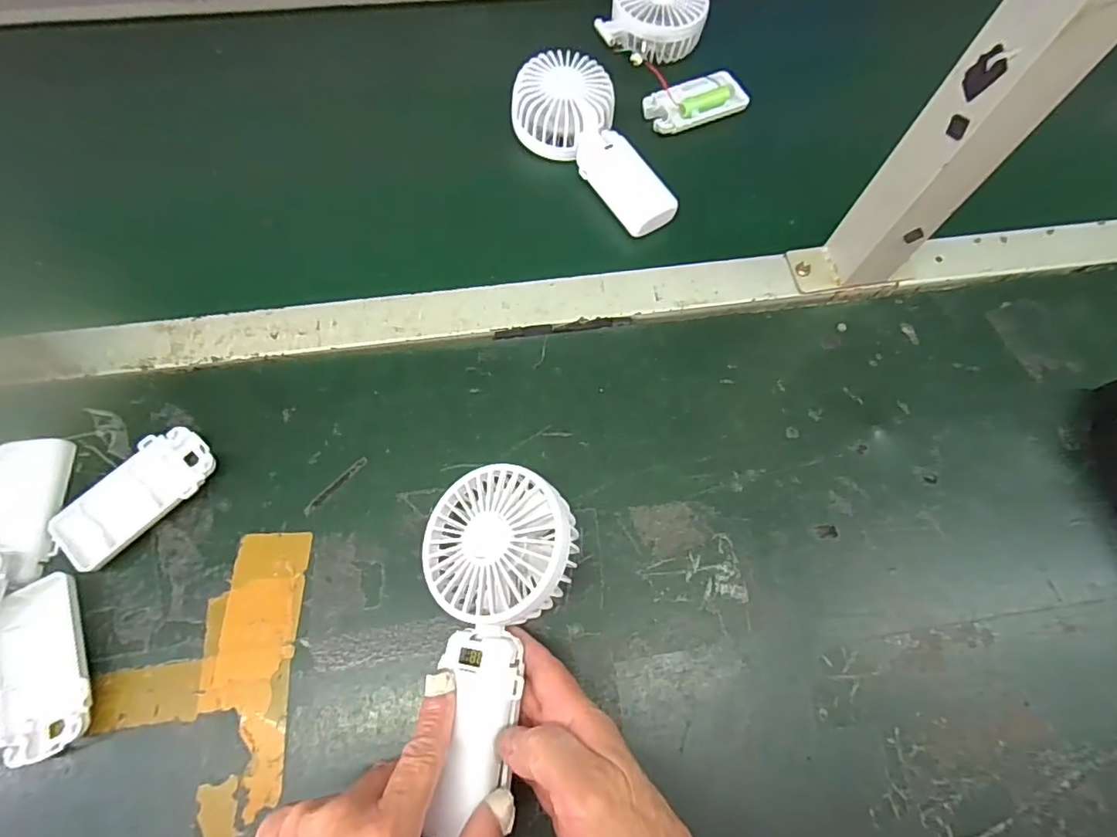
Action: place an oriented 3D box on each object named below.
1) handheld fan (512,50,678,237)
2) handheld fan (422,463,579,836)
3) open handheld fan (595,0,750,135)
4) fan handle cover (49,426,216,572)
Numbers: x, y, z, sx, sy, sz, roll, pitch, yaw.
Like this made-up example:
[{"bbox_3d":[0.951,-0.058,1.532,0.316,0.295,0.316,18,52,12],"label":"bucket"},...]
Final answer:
[{"bbox_3d":[0.025,-0.230,0.456,0.084,0.040,0.171,-23,71,-11],"label":"handheld fan"},{"bbox_3d":[-0.037,0.113,0.294,0.082,0.035,0.175,5,71,0],"label":"handheld fan"},{"bbox_3d":[0.104,-0.346,0.507,0.097,0.043,0.156,-24,71,-11],"label":"open handheld fan"},{"bbox_3d":[-0.270,0.051,0.353,0.050,0.015,0.095,40,72,13],"label":"fan handle cover"}]

